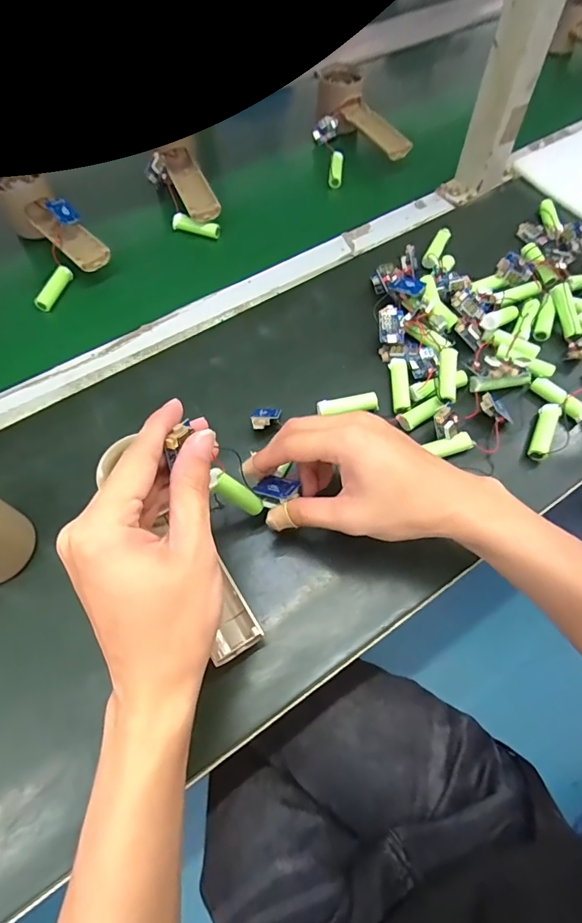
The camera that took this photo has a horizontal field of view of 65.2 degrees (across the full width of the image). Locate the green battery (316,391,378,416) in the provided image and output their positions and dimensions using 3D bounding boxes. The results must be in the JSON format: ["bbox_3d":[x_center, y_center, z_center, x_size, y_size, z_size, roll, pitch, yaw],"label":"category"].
[{"bbox_3d":[0.047,-0.046,0.383,0.049,0.014,0.016,-5,64,-3],"label":"green battery"}]

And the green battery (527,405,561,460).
[{"bbox_3d":[0.203,-0.025,0.365,0.014,0.015,0.047,23,66,11],"label":"green battery"}]

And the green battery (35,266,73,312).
[{"bbox_3d":[-0.234,-0.171,0.450,0.013,0.011,0.053,15,64,8],"label":"green battery"}]

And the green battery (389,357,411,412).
[{"bbox_3d":[0.093,-0.065,0.386,0.015,0.012,0.051,-1,64,-1],"label":"green battery"}]

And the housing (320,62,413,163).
[{"bbox_3d":[0.082,-0.420,0.554,0.054,0.042,0.163,-24,66,-12],"label":"housing"}]

